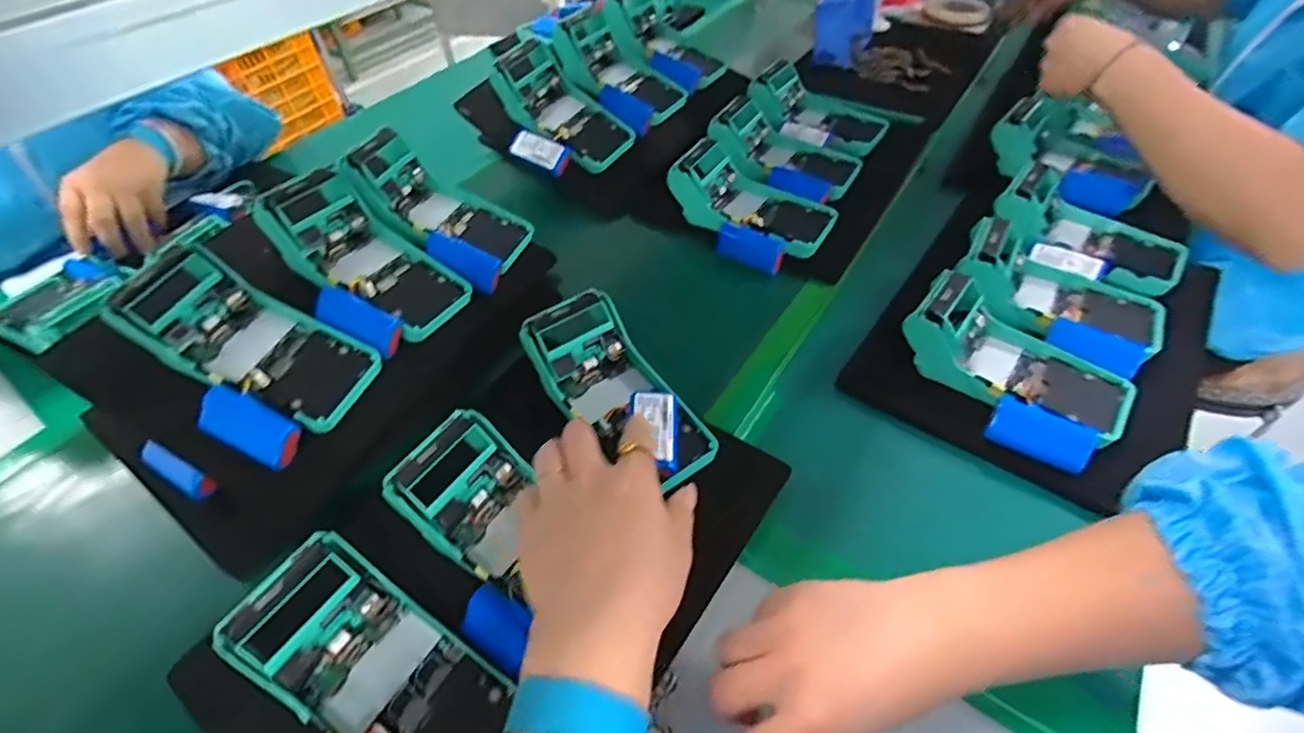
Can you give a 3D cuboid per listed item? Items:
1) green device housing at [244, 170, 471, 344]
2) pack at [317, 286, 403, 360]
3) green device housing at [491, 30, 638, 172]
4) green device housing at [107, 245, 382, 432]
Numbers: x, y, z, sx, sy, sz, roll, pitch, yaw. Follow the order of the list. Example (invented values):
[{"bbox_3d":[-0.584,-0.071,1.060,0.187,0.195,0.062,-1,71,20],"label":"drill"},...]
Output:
[{"bbox_3d":[-0.244,-0.092,0.509,0.168,0.052,0.080,37,55,-4],"label":"green device housing"},{"bbox_3d":[-0.237,-0.037,0.472,0.072,0.018,0.033,32,54,1],"label":"pack"},{"bbox_3d":[-0.103,-0.309,0.705,0.173,0.059,0.094,43,57,-3],"label":"green device housing"},{"bbox_3d":[-0.302,-0.019,0.443,0.177,0.053,0.078,30,51,-7],"label":"green device housing"}]

